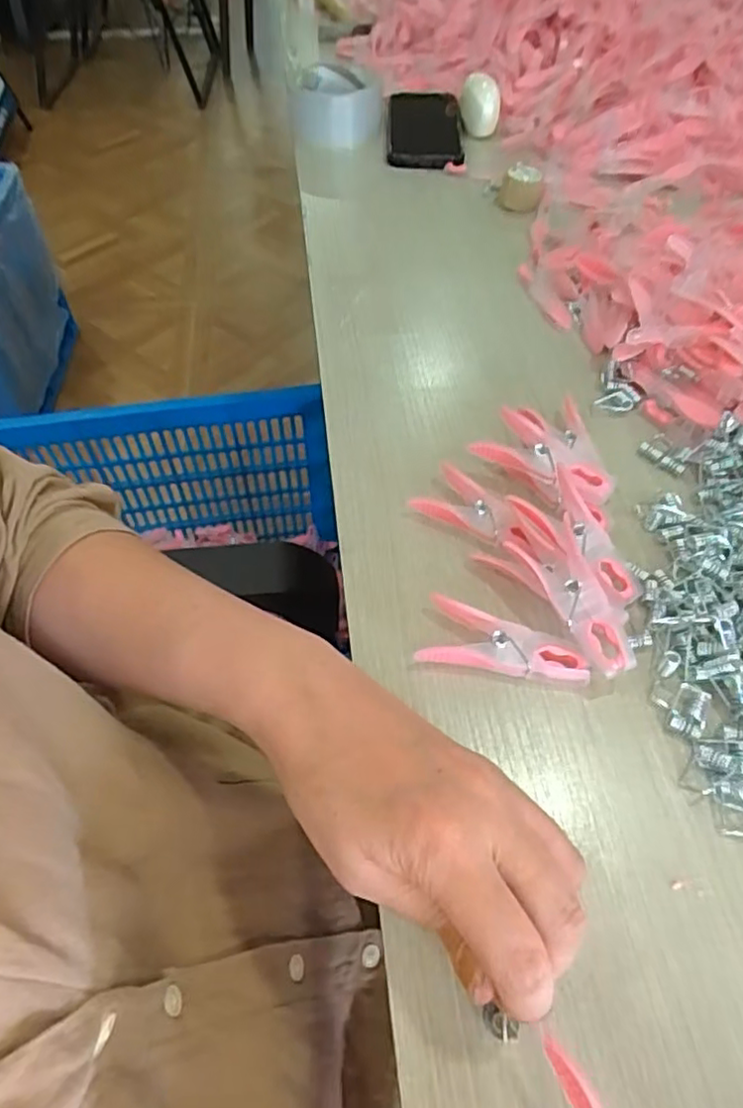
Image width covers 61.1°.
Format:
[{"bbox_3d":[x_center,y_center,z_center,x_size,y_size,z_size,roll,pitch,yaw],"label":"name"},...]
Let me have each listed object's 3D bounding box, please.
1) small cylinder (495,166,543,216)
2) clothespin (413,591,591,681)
[{"bbox_3d":[0.123,-0.303,0.527,0.036,0.028,0.033,-1,55,2],"label":"small cylinder"},{"bbox_3d":[0.063,0.041,0.299,0.077,0.014,0.031,6,55,7],"label":"clothespin"}]

